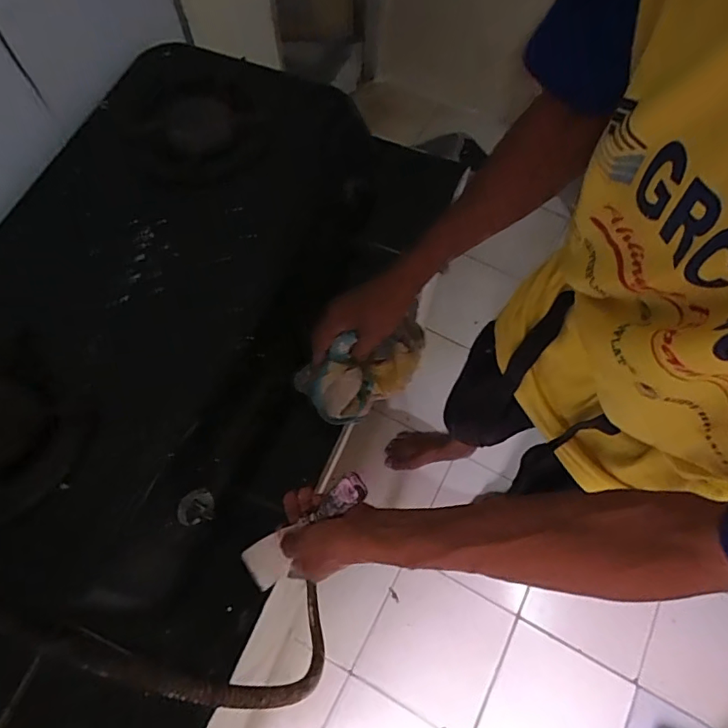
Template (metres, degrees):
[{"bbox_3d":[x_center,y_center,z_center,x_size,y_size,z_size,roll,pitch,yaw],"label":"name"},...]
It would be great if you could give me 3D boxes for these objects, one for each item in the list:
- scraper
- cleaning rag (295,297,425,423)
[{"bbox_3d":[-0.063,0.180,0.537,0.015,0.209,0.046,-5,59,-51],"label":"scraper"},{"bbox_3d":[0.009,0.003,0.604,0.166,0.081,0.078,-23,70,-10],"label":"cleaning rag"}]

